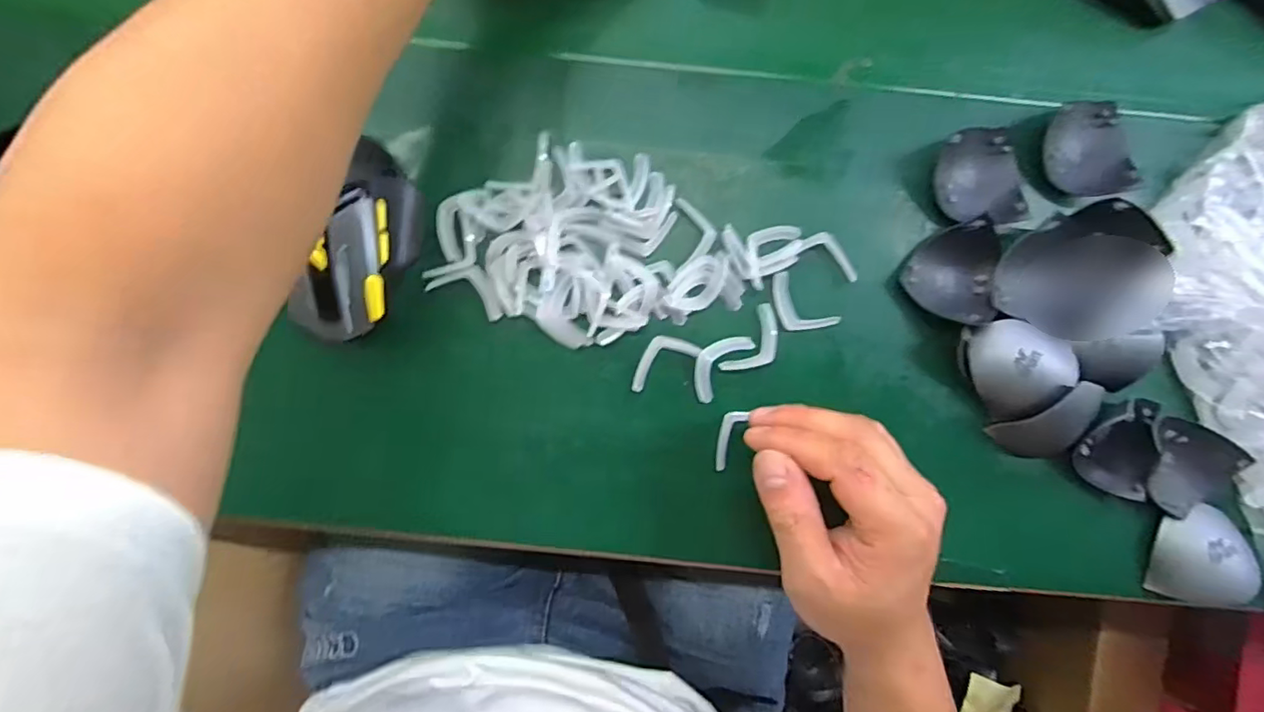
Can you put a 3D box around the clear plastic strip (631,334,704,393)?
[{"bbox_3d":[0.017,0.001,0.348,0.047,0.004,0.022,-31,90,-2],"label":"clear plastic strip"}]

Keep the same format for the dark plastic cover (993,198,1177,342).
[{"bbox_3d":[0.261,-0.046,0.331,0.086,0.031,0.072,-20,90,-2],"label":"dark plastic cover"}]

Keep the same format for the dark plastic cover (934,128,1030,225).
[{"bbox_3d":[0.207,-0.107,0.337,0.043,0.018,0.058,0,89,-2],"label":"dark plastic cover"}]

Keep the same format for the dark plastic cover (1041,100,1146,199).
[{"bbox_3d":[0.277,-0.124,0.345,0.042,0.024,0.056,-10,90,-2],"label":"dark plastic cover"}]

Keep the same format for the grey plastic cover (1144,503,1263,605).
[{"bbox_3d":[0.351,0.122,0.347,0.044,0.027,0.057,7,89,-2],"label":"grey plastic cover"}]

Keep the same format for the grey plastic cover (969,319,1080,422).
[{"bbox_3d":[0.222,0.005,0.332,0.049,0.030,0.050,40,88,-1],"label":"grey plastic cover"}]

